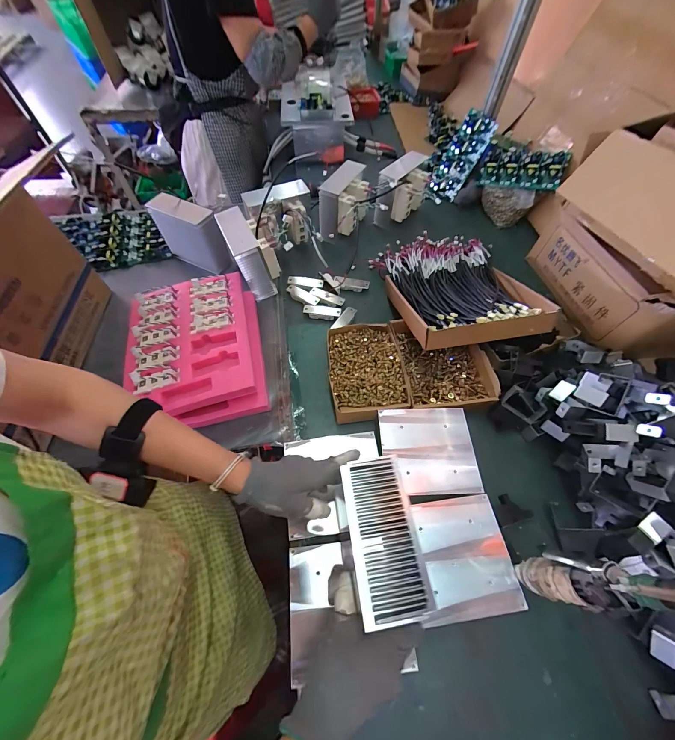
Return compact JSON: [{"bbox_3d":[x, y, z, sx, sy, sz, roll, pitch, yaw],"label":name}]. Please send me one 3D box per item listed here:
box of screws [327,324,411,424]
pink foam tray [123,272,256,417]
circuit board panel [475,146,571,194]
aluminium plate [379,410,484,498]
[{"bbox_3d":[0.059,0.001,0.633,0.151,0.041,0.216,-5,60,-3],"label":"box of screws"},{"bbox_3d":[-0.303,-0.063,0.614,0.234,0.032,0.309,-13,61,-8],"label":"pink foam tray"},{"bbox_3d":[0.507,-0.557,0.835,0.208,0.021,0.106,23,107,27],"label":"circuit board panel"},{"bbox_3d":[0.158,0.139,0.528,0.155,0.008,0.145,-3,70,0],"label":"aluminium plate"}]

